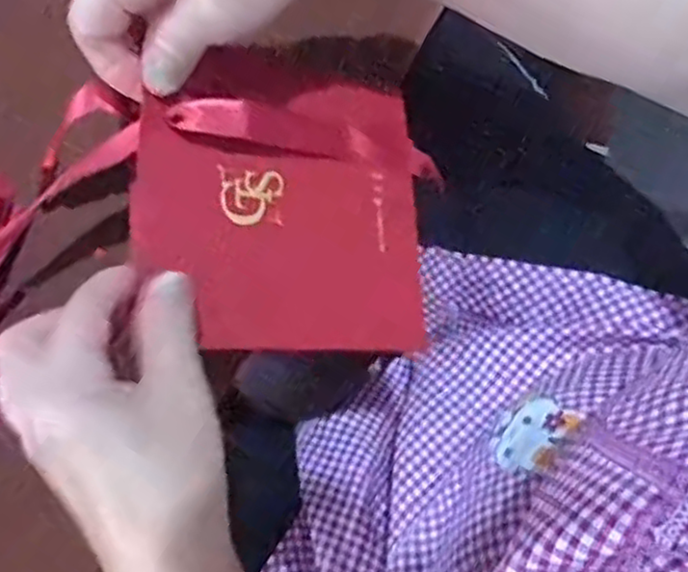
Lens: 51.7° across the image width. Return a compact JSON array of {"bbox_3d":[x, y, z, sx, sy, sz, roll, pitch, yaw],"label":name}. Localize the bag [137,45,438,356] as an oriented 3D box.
[{"bbox_3d":[-0.023,-0.040,0.334,0.143,0.016,0.136,4,81,-24],"label":"bag"}]

